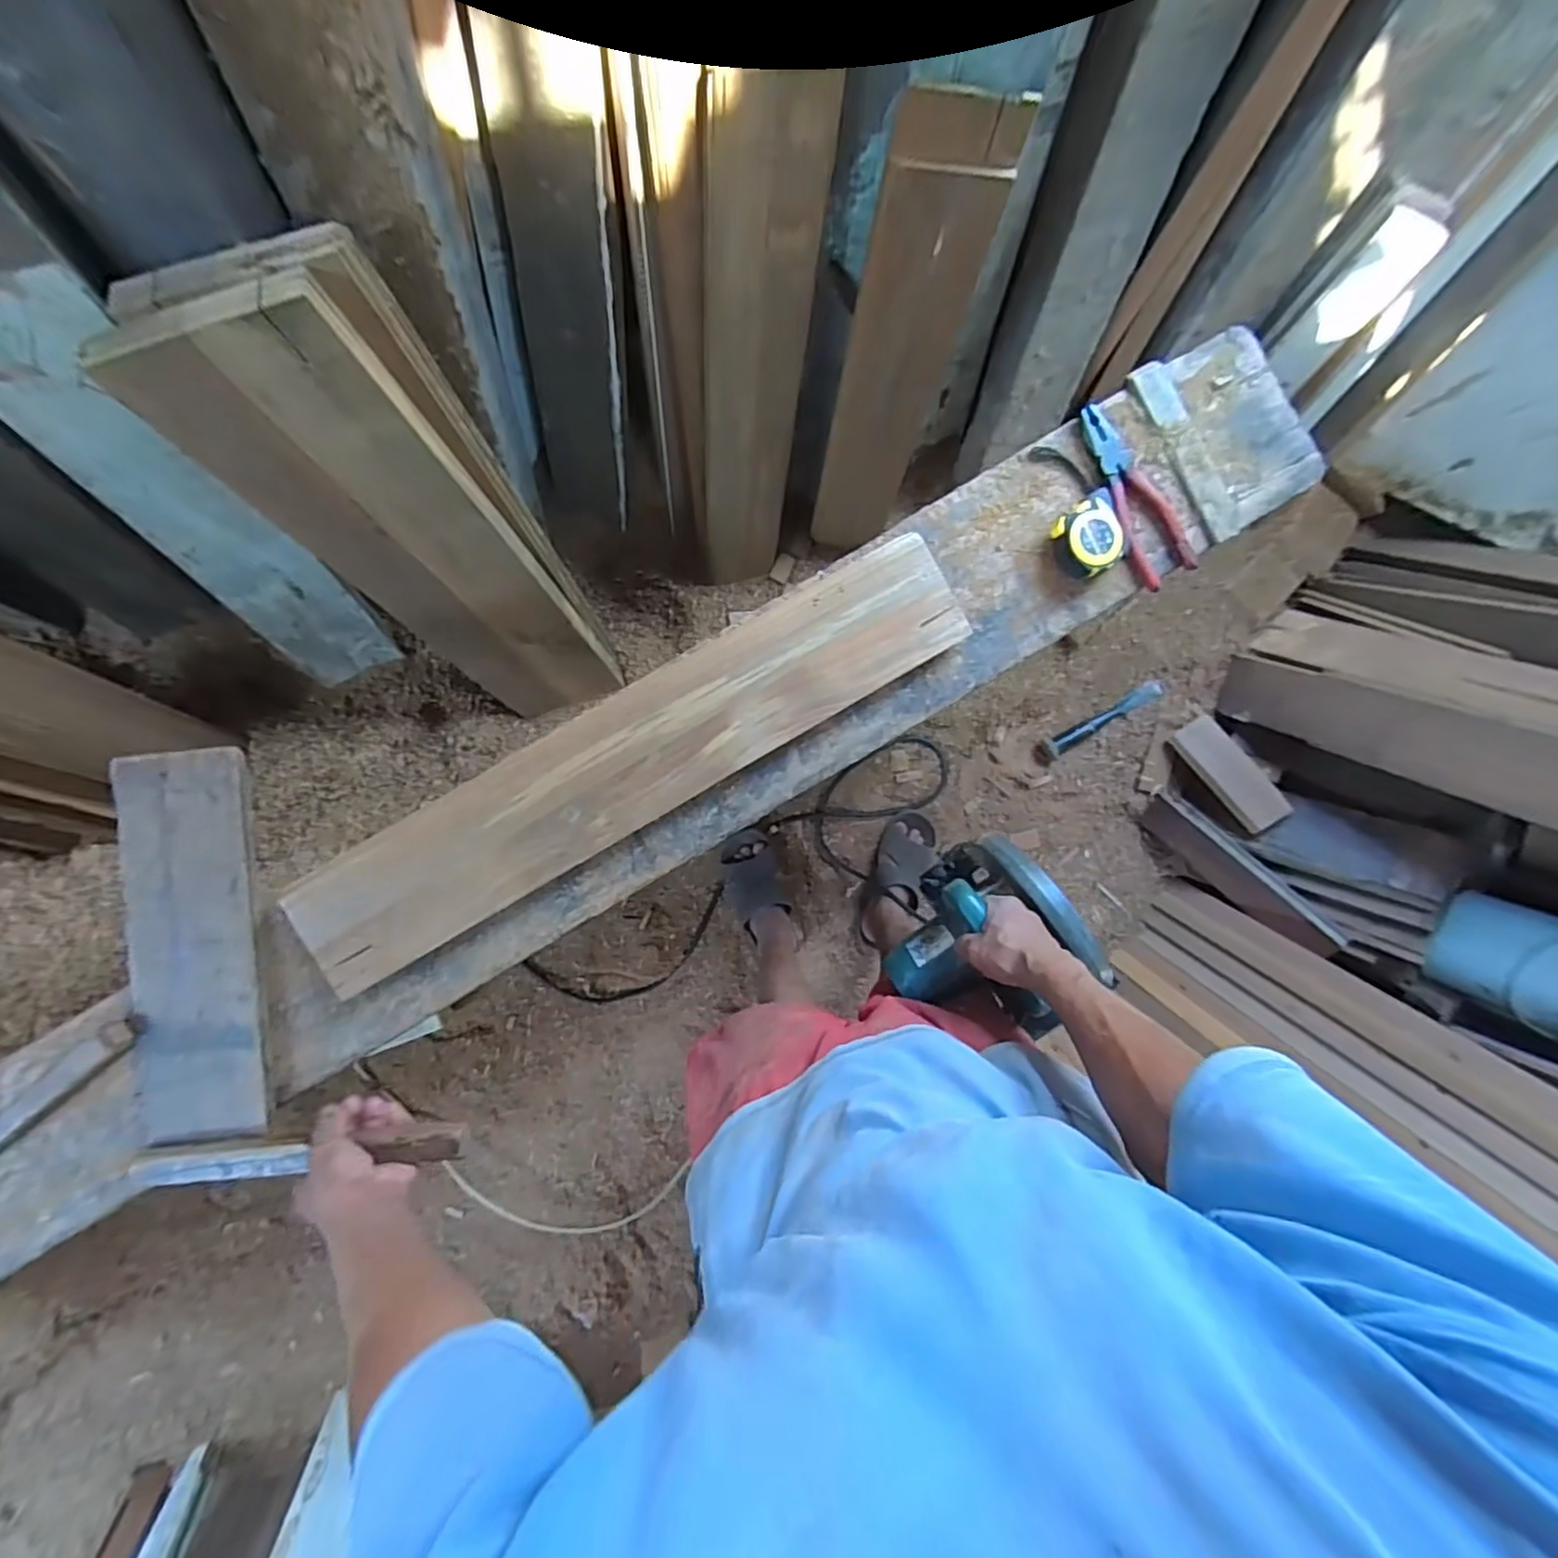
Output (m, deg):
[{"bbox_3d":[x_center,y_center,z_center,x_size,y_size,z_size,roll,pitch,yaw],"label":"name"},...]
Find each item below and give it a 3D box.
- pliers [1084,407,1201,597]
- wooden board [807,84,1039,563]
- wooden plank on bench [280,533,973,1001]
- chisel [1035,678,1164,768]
[{"bbox_3d":[0.363,-0.293,0.680,0.063,0.014,0.195,-30,96,0],"label":"pliers"},{"bbox_3d":[0.140,-0.498,0.859,0.123,0.622,0.030,7,76,-2],"label":"wooden board"},{"bbox_3d":[-0.137,-0.024,0.636,0.673,0.028,0.126,-31,92,-3],"label":"wooden plank on bench"},{"bbox_3d":[0.621,-0.113,1.292,0.264,0.039,0.046,-34,96,0],"label":"chisel"}]

